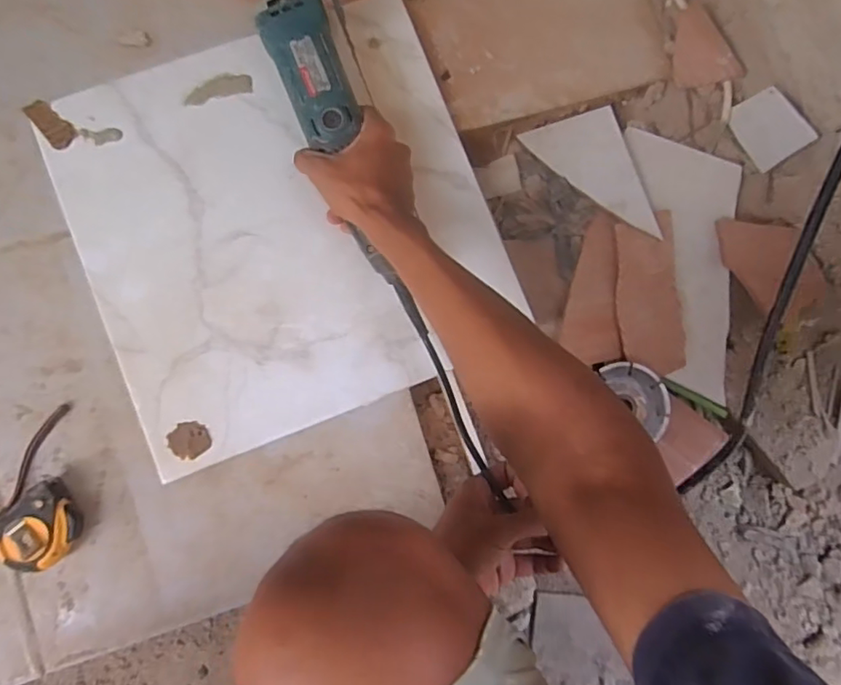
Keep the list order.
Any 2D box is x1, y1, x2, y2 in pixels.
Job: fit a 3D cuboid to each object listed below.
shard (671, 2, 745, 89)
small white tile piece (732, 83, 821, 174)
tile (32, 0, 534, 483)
[{"bbox_3d":[0.321,-0.336,0.641,0.071,0.011,0.090,-4,92,10],"label":"shard"},{"bbox_3d":[0.369,-0.228,0.604,0.010,0.059,0.080,-10,70,-30],"label":"small white tile piece"},{"bbox_3d":[-0.134,-0.119,0.570,0.387,0.014,0.387,-21,87,-4],"label":"tile"}]

